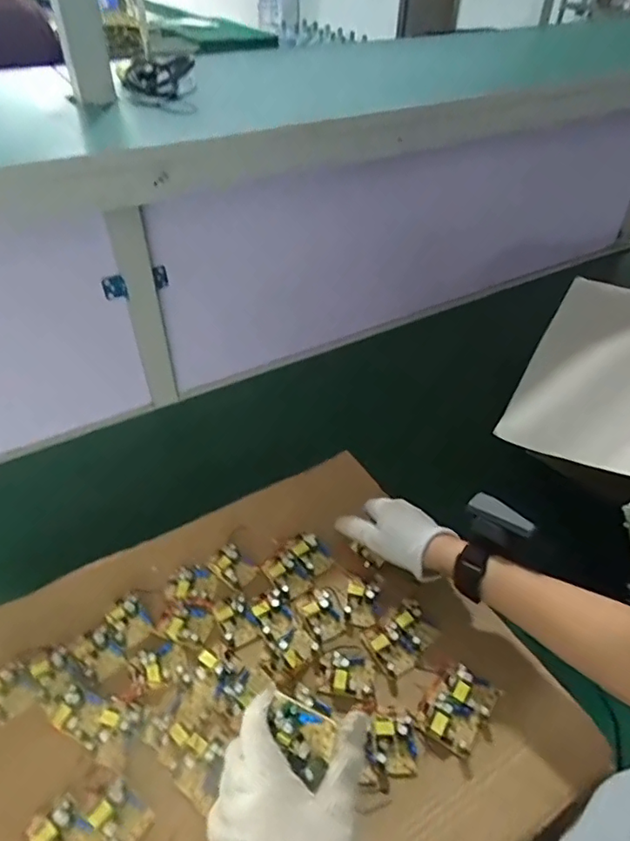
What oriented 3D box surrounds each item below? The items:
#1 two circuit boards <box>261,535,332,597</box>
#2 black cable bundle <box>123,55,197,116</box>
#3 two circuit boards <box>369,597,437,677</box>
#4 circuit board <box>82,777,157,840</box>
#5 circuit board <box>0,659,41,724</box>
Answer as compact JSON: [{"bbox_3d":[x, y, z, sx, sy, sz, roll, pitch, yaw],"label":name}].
[{"bbox_3d":[-0.018,0.155,0.585,0.055,0.023,0.068,34,51,30],"label":"two circuit boards"},{"bbox_3d":[-0.185,-0.406,0.646,0.080,0.047,0.102,-10,44,-12],"label":"black cable bundle"},{"bbox_3d":[0.088,0.209,0.523,0.066,0.014,0.043,-32,52,-31],"label":"two circuit boards"},{"bbox_3d":[-0.155,0.302,0.418,0.052,0.015,0.033,29,49,25],"label":"circuit board"},{"bbox_3d":[-0.273,0.238,0.481,0.045,0.014,0.038,33,51,30],"label":"circuit board"}]

